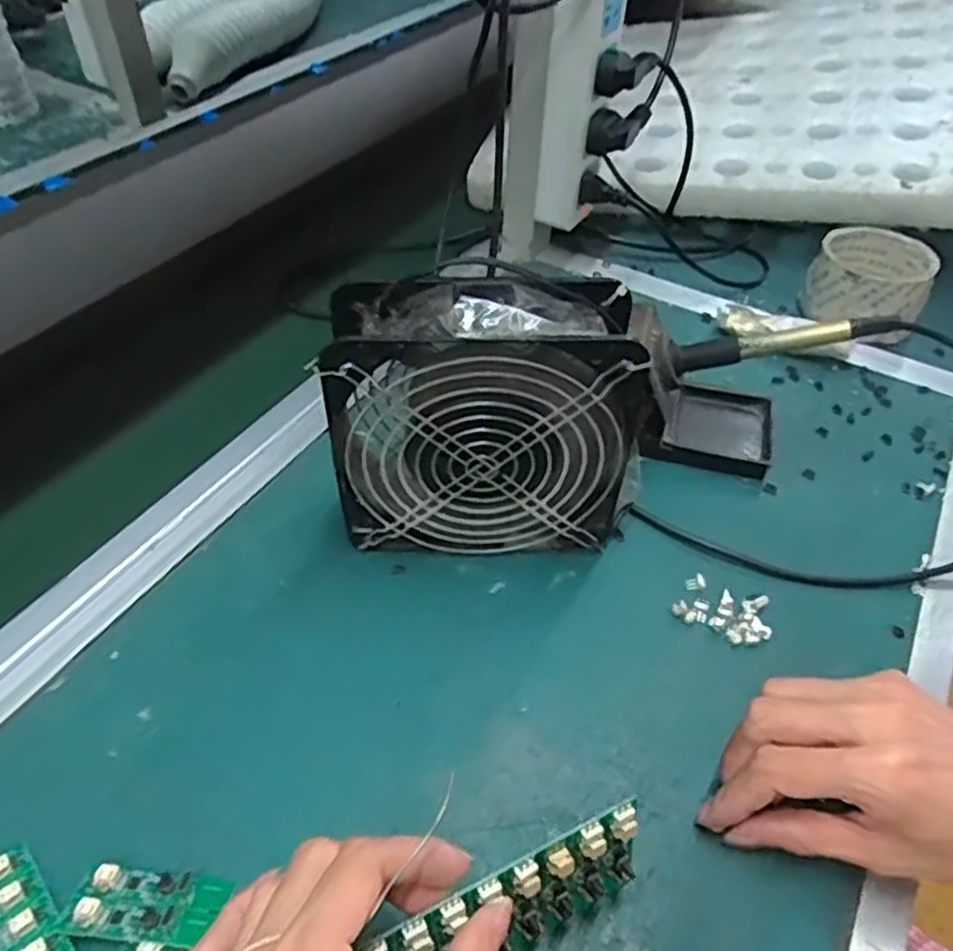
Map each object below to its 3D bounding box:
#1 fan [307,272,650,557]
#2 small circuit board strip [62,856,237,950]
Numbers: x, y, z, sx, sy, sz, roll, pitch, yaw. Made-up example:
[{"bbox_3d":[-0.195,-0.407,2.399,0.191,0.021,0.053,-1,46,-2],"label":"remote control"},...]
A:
[{"bbox_3d":[0.007,-0.025,0.388,0.157,0.153,0.060,1,47,-1],"label":"fan"},{"bbox_3d":[-0.131,0.171,0.295,0.057,0.005,0.029,9,32,3],"label":"small circuit board strip"}]

